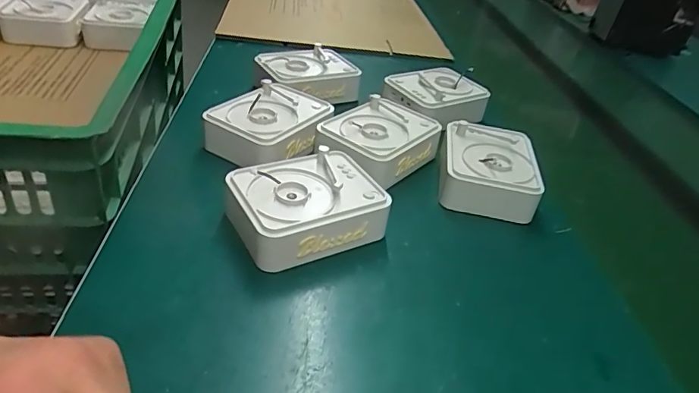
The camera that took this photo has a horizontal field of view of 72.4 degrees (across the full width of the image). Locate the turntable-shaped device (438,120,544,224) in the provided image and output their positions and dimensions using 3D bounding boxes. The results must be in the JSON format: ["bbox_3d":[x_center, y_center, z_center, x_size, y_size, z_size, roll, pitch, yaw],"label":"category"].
[{"bbox_3d":[0.149,-0.031,0.525,0.099,0.052,0.116,13,36,4],"label":"turntable-shaped device"}]

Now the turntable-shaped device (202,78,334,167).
[{"bbox_3d":[-0.084,-0.080,0.535,0.103,0.044,0.125,28,40,24],"label":"turntable-shaped device"}]

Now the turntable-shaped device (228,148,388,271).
[{"bbox_3d":[-0.039,0.008,0.431,0.127,0.049,0.098,-15,42,-30],"label":"turntable-shaped device"}]

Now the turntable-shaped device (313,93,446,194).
[{"bbox_3d":[0.033,-0.065,0.538,0.101,0.039,0.148,30,41,26],"label":"turntable-shaped device"}]

